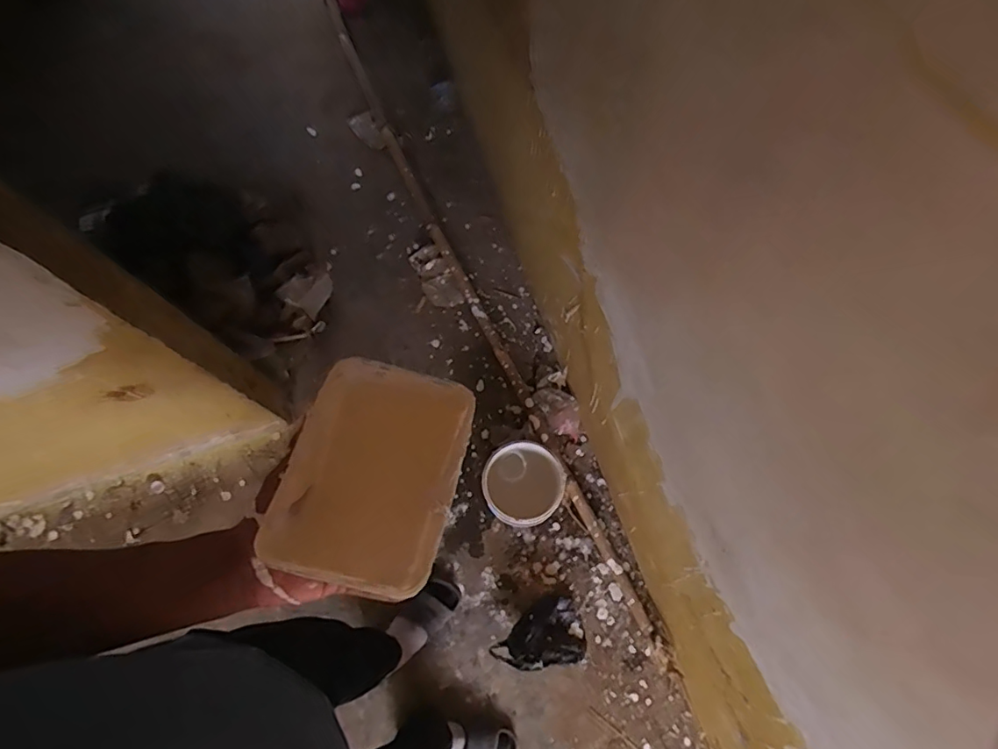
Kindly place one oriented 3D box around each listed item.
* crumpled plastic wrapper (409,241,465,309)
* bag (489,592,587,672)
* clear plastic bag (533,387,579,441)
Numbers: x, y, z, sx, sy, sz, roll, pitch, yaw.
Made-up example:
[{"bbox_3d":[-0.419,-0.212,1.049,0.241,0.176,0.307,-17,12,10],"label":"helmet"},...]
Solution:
[{"bbox_3d":[-0.183,-0.283,1.521,0.097,0.061,0.210,-26,71,-5],"label":"crumpled plastic wrapper"},{"bbox_3d":[0.091,0.583,1.207,0.212,0.089,0.152,-3,71,3],"label":"bag"},{"bbox_3d":[0.162,0.100,1.396,0.092,0.040,0.163,-28,72,-6],"label":"clear plastic bag"}]

